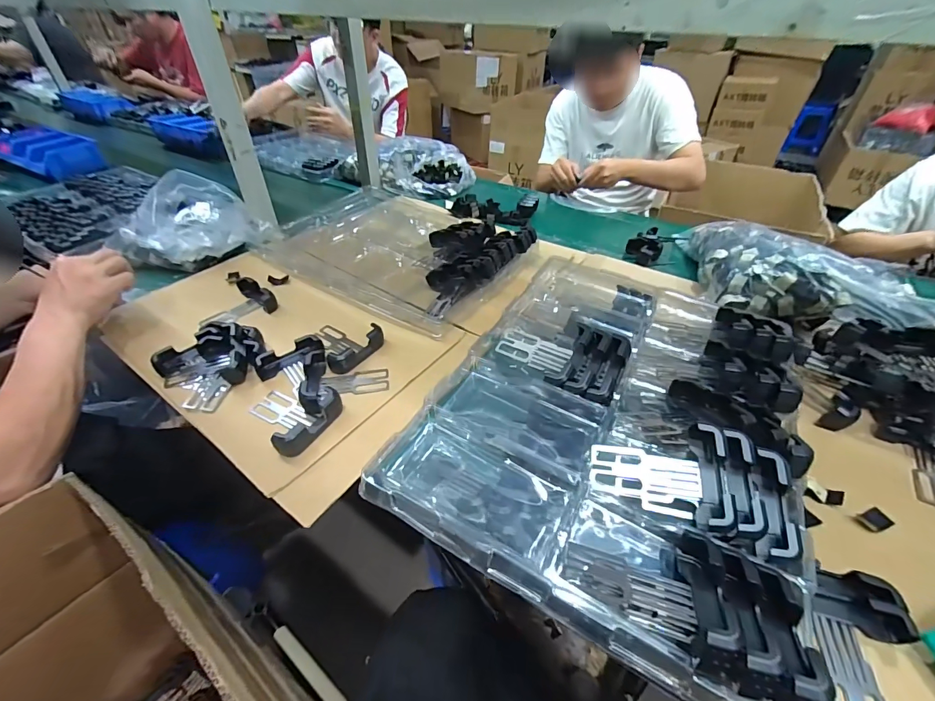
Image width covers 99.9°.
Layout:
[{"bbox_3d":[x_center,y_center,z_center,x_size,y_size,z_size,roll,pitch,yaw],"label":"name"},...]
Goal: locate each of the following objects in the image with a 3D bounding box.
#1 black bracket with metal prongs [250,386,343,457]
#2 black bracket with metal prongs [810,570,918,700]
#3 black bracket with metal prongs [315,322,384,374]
[{"bbox_3d":[-0.229,0.073,0.520,0.118,0.027,0.099,31,50,29],"label":"black bracket with metal prongs"},{"bbox_3d":[0.335,0.262,0.335,0.059,0.032,0.141,20,58,18],"label":"black bracket with metal prongs"},{"bbox_3d":[-0.206,-0.019,0.619,0.113,0.027,0.097,21,46,21],"label":"black bracket with metal prongs"}]

